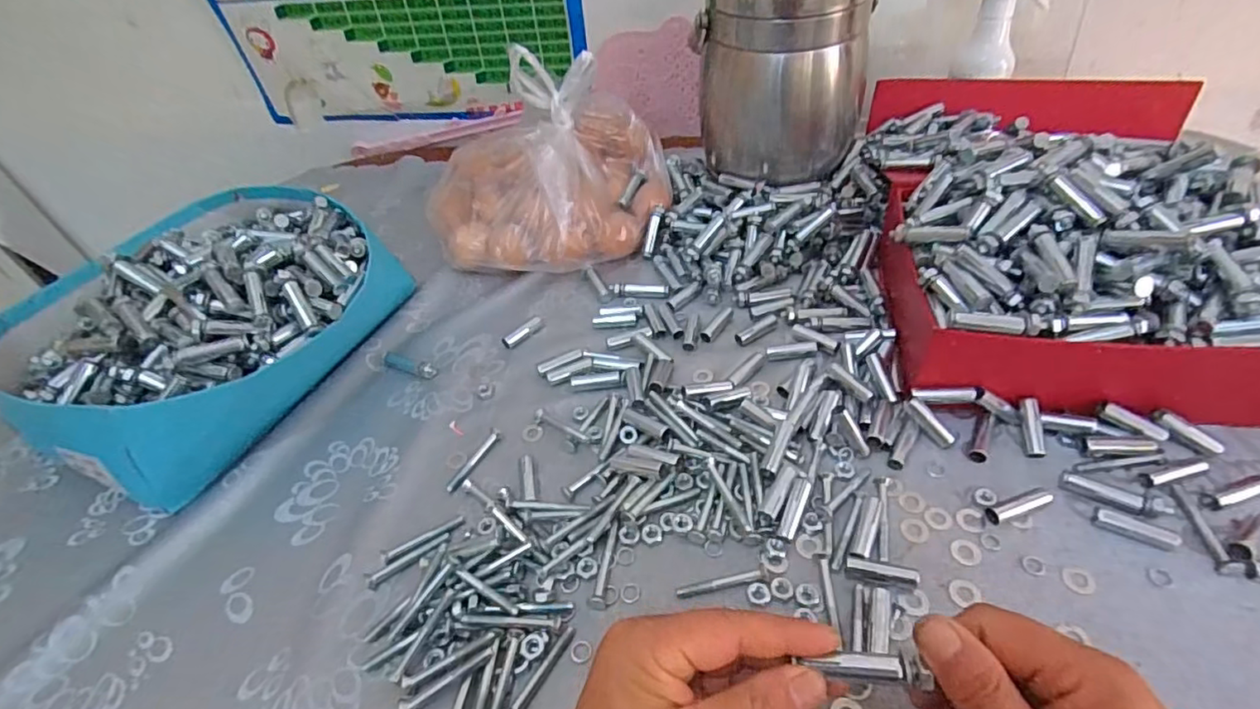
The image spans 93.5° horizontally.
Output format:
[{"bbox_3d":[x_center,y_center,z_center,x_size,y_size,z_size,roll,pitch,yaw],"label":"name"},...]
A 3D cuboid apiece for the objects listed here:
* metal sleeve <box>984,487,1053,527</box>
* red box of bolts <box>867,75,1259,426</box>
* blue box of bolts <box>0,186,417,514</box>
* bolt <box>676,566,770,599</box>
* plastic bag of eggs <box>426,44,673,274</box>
[{"bbox_3d":[0.242,0.092,0.365,0.047,0.011,0.012,-18,46,-10],"label":"metal sleeve"},{"bbox_3d":[0.367,-0.127,0.488,0.293,0.118,0.379,3,46,11],"label":"red box of bolts"},{"bbox_3d":[-0.360,-0.038,0.507,0.273,0.116,0.266,22,52,27],"label":"blue box of bolts"},{"bbox_3d":[0.055,0.136,0.351,0.055,0.005,0.008,-11,45,-3],"label":"bolt"},{"bbox_3d":[-0.087,-0.187,0.584,0.235,0.155,0.177,1,45,9],"label":"plastic bag of eggs"}]

